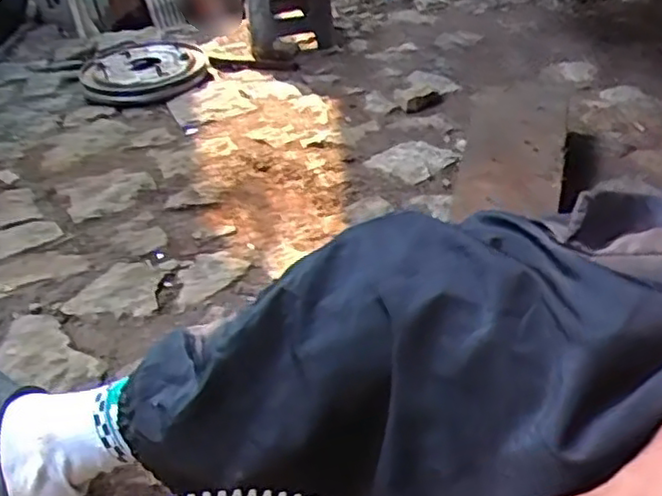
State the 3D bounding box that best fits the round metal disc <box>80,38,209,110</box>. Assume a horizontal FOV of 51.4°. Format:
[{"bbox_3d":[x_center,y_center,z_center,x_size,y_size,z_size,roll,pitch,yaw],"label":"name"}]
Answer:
[{"bbox_3d":[-0.433,-0.414,1.590,0.277,0.062,0.326,-18,37,-16],"label":"round metal disc"}]

